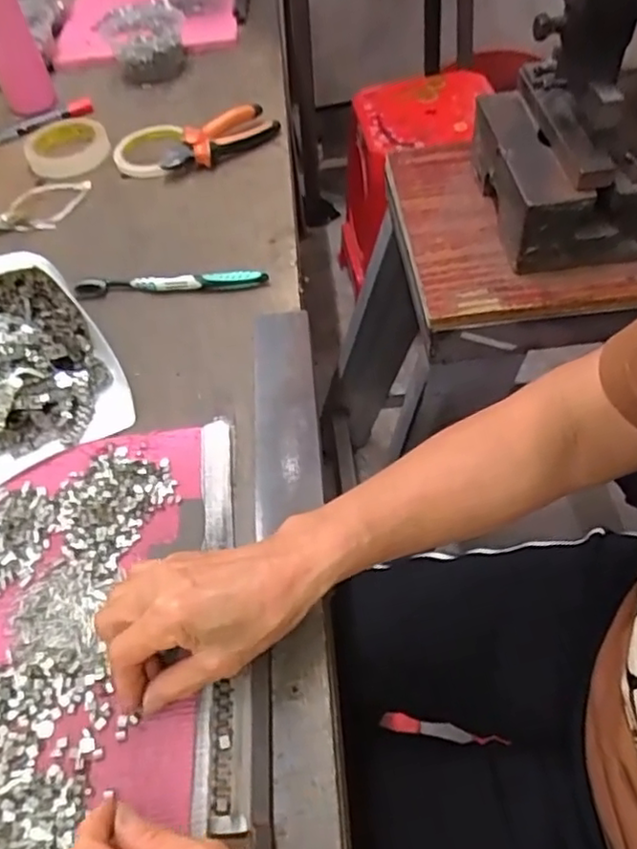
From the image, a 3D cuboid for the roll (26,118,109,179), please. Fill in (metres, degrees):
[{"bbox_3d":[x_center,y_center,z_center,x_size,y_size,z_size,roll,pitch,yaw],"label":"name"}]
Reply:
[{"bbox_3d":[-0.311,-0.347,0.802,0.098,0.015,0.108,-17,53,-9],"label":"roll"}]

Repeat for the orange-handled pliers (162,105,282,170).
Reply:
[{"bbox_3d":[-0.114,-0.339,0.762,0.149,0.036,0.053,-38,59,-23],"label":"orange-handled pliers"}]

